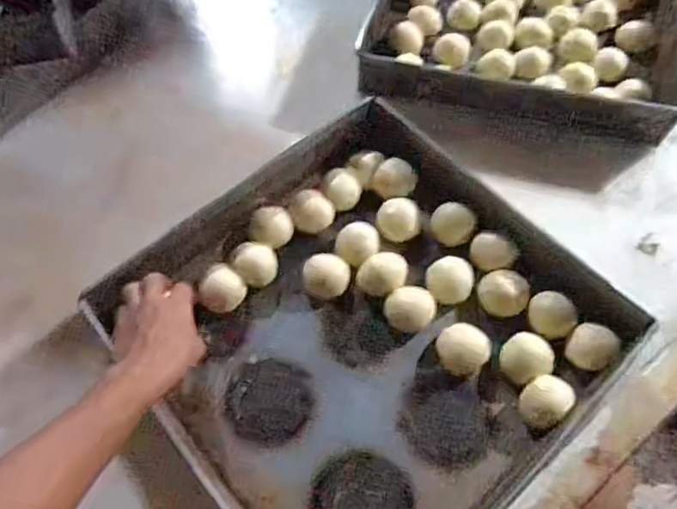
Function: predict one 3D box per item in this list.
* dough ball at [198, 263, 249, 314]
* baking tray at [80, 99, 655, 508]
[{"bbox_3d":[-0.124,0.038,0.561,0.040,0.034,0.050,25,65,12],"label":"dough ball"},{"bbox_3d":[0.025,0.069,0.531,0.416,0.071,0.414,-38,69,-16],"label":"baking tray"}]

